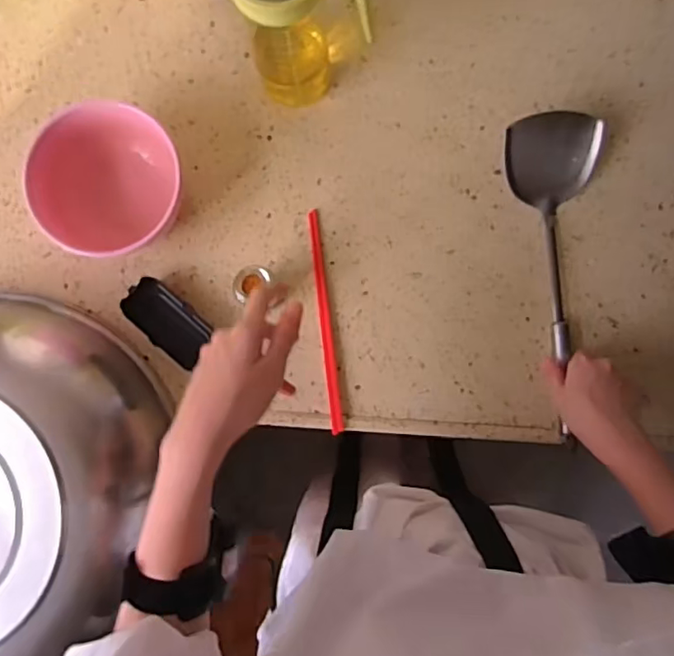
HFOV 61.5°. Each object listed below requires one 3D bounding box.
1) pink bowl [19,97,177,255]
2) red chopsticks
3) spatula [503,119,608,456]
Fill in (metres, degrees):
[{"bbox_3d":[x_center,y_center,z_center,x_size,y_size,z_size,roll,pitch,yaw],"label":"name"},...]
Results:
[{"bbox_3d":[-0.229,-0.147,0.589,0.146,0.078,0.143,0,89,1],"label":"pink bowl"},{"bbox_3d":[-0.013,-0.008,0.614,0.014,0.014,0.238,-7,89,0],"label":"red chopsticks"},{"bbox_3d":[0.236,-0.052,0.611,0.099,0.037,0.341,-3,95,1],"label":"spatula"}]

